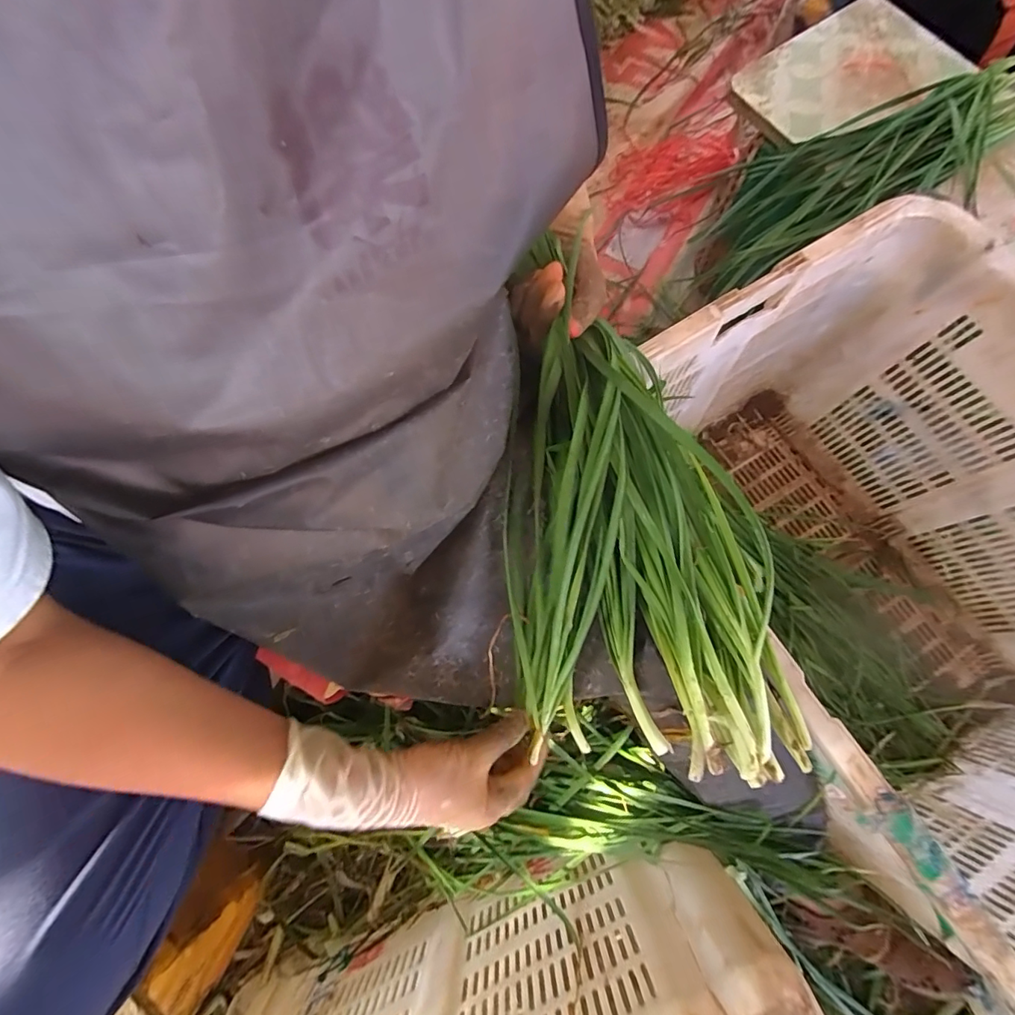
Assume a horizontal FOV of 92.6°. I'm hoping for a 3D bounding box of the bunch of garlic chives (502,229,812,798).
[{"bbox_3d":[0.090,0.037,0.371,0.190,0.103,0.320,-9,75,-2],"label":"bunch of garlic chives"}]

